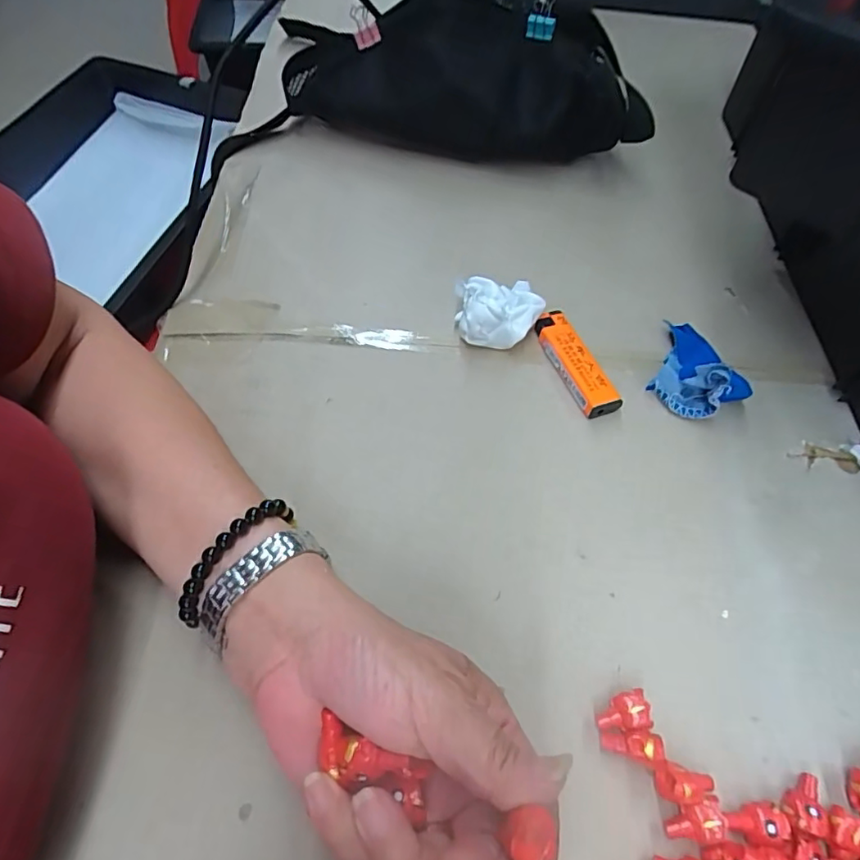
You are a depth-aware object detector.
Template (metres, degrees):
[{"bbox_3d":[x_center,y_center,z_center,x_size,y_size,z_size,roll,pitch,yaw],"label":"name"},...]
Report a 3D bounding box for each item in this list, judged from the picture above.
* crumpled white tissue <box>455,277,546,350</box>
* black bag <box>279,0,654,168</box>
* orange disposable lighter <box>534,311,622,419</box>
[{"bbox_3d":[0.047,-0.077,0.360,0.057,0.033,0.038,-17,63,-13],"label":"crumpled white tissue"},{"bbox_3d":[0.032,-0.288,0.448,0.284,0.102,0.124,16,61,6],"label":"black bag"},{"bbox_3d":[0.091,-0.043,0.353,0.024,0.015,0.079,-19,63,-13],"label":"orange disposable lighter"}]

